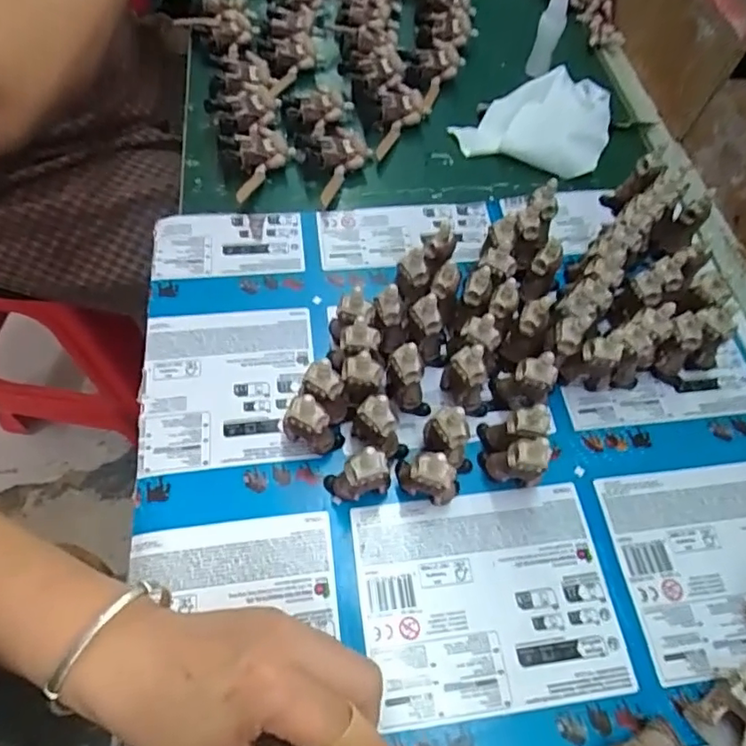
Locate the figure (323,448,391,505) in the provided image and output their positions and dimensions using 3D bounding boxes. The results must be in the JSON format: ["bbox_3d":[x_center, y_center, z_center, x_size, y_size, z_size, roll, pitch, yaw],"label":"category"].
[{"bbox_3d":[-0.009,0.057,0.296,0.035,0.053,0.016,4,61,-1],"label":"figure"}]

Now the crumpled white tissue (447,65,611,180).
[{"bbox_3d":[0.157,-0.214,0.469,0.150,0.030,0.097,-27,65,-17],"label":"crumpled white tissue"}]

